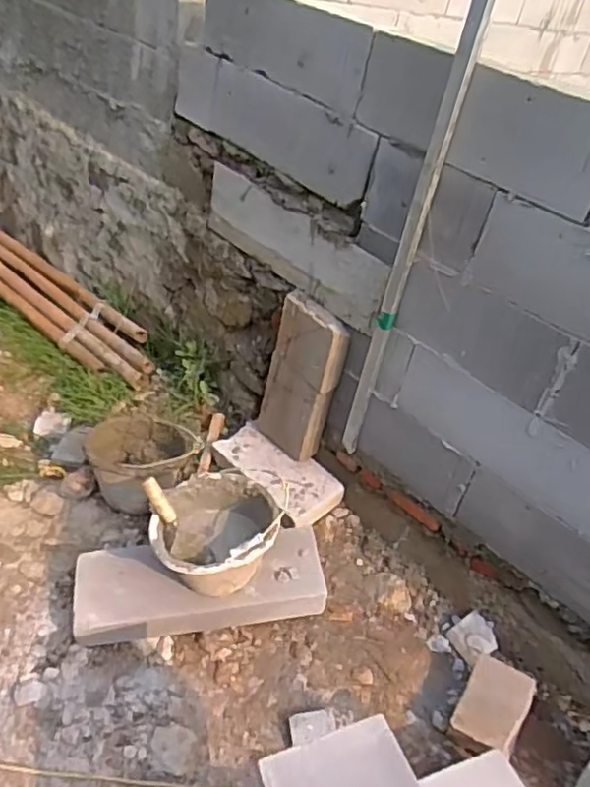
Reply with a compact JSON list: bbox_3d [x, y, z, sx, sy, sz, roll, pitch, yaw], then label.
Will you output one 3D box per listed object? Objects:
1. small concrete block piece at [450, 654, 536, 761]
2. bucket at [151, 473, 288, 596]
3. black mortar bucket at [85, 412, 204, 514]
[{"bbox_3d":[0.450,0.707,1.420,0.146,0.067,0.206,8,35,35],"label":"small concrete block piece"},{"bbox_3d":[-0.182,0.344,1.457,0.269,0.194,0.247,4,37,-3],"label":"bucket"},{"bbox_3d":[-0.436,0.192,1.806,0.275,0.195,0.295,8,36,-6],"label":"black mortar bucket"}]

